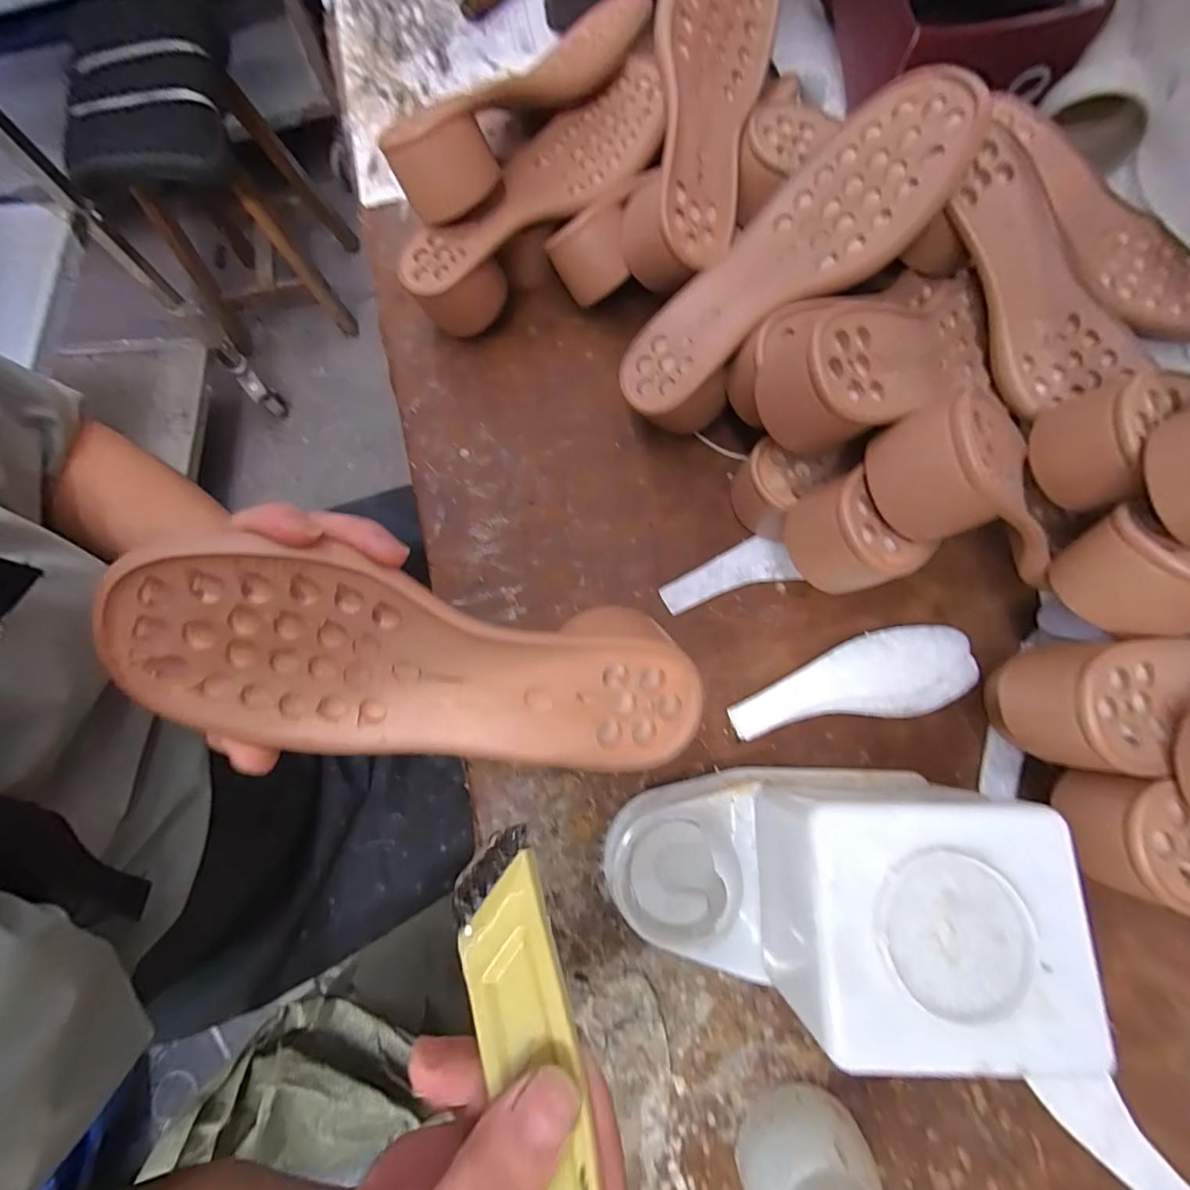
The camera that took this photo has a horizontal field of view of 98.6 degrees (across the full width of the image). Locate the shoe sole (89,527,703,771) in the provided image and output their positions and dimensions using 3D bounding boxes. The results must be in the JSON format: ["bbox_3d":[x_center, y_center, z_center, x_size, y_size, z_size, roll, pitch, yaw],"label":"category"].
[{"bbox_3d":[-0.072,0.033,0.229,0.237,0.046,0.086,10,103,-5],"label":"shoe sole"}]

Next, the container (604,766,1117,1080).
[{"bbox_3d":[0.112,0.147,0.268,0.184,0.118,0.120,-6,76,0],"label":"container"}]

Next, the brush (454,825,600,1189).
[{"bbox_3d":[-0.019,0.144,0.151,0.031,0.011,0.132,-19,59,-3],"label":"brush"}]

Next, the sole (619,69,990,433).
[{"bbox_3d":[0.120,-0.210,0.338,0.243,0.052,0.089,-40,77,17],"label":"sole"}]

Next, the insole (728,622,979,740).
[{"bbox_3d":[0.173,0.059,0.344,0.166,0.011,0.055,-12,76,-2],"label":"insole"}]

